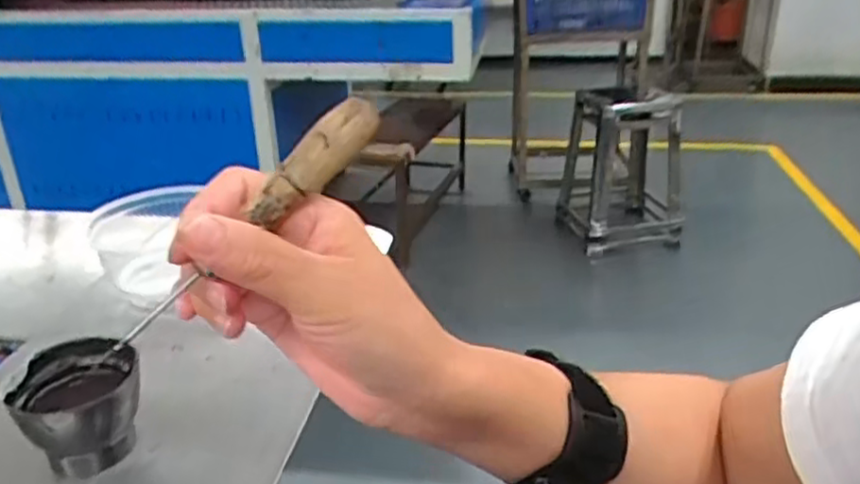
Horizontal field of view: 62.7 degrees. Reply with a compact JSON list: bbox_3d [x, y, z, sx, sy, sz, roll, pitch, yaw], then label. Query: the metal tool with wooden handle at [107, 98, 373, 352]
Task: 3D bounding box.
[{"bbox_3d":[-0.066,-0.010,0.261,0.126,0.020,0.013,-46,38,-13],"label":"metal tool with wooden handle"}]

